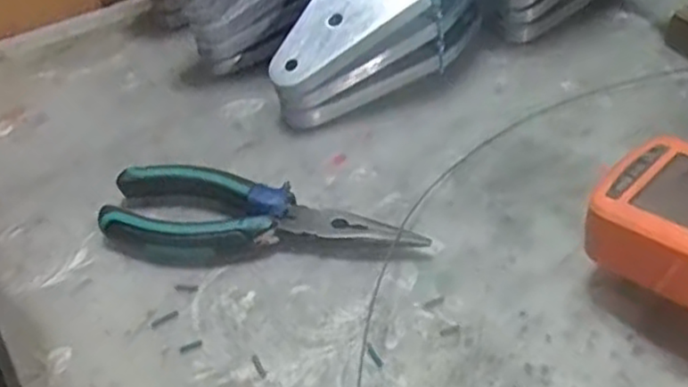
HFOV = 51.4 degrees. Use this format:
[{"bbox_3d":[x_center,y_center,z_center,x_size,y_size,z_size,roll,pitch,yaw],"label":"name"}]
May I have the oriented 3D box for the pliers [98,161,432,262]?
[{"bbox_3d":[-0.042,0.014,0.357,0.156,0.022,0.051,4,45,9],"label":"pliers"}]

